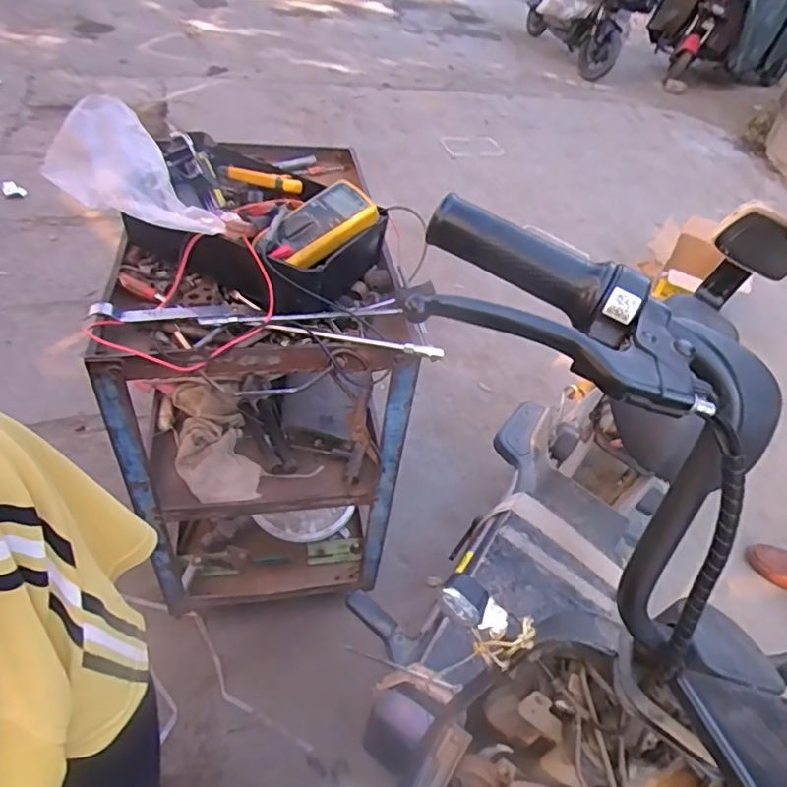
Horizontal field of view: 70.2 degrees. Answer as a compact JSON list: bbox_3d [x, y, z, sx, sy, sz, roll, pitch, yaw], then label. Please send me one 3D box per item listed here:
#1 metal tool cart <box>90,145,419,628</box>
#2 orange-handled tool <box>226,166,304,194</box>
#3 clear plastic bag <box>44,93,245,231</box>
[{"bbox_3d":[-0.225,0.014,0.986,0.417,0.708,0.417,1,46,-12],"label":"metal tool cart"},{"bbox_3d":[-0.195,-0.324,0.848,0.117,0.020,0.022,16,45,3],"label":"orange-handled tool"},{"bbox_3d":[-0.309,-0.288,0.720,0.243,0.091,0.125,19,45,6],"label":"clear plastic bag"}]

